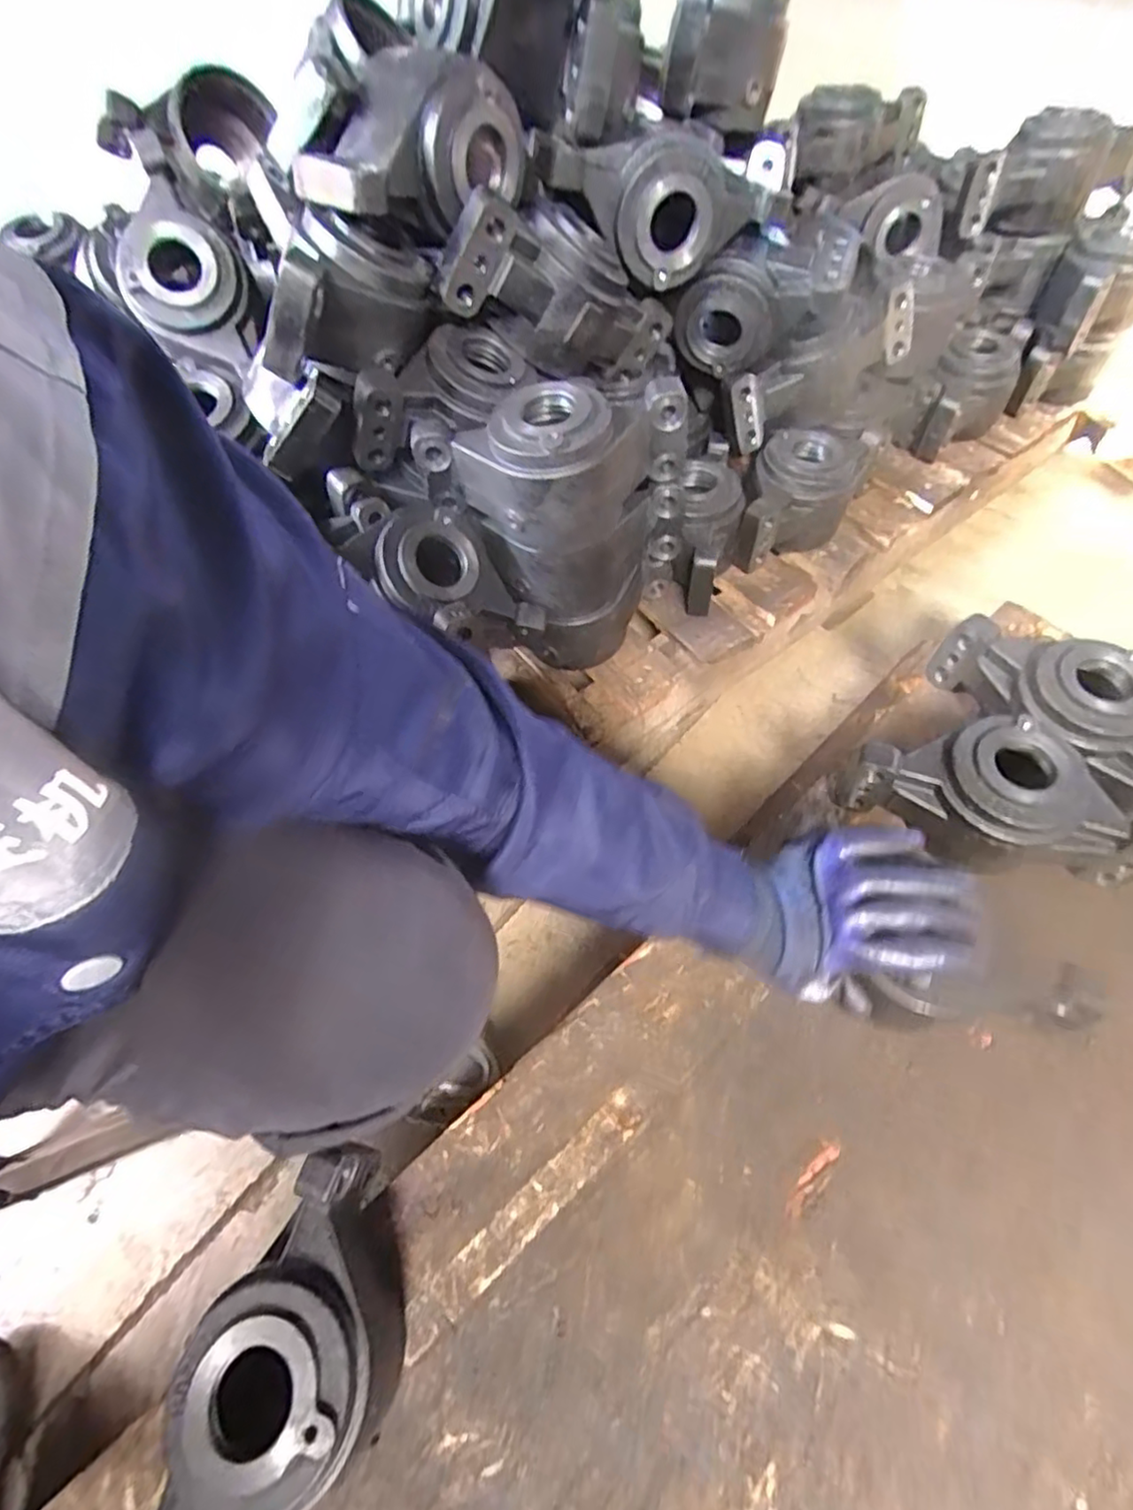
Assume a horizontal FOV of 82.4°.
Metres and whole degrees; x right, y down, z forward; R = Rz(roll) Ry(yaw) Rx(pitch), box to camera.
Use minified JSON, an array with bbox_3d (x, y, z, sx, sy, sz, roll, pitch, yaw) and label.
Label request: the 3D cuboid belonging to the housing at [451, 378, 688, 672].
[{"bbox_3d":[0.004,-0.219,0.621,0.169,0.240,0.129,-42,66,-19],"label":"housing"}]

